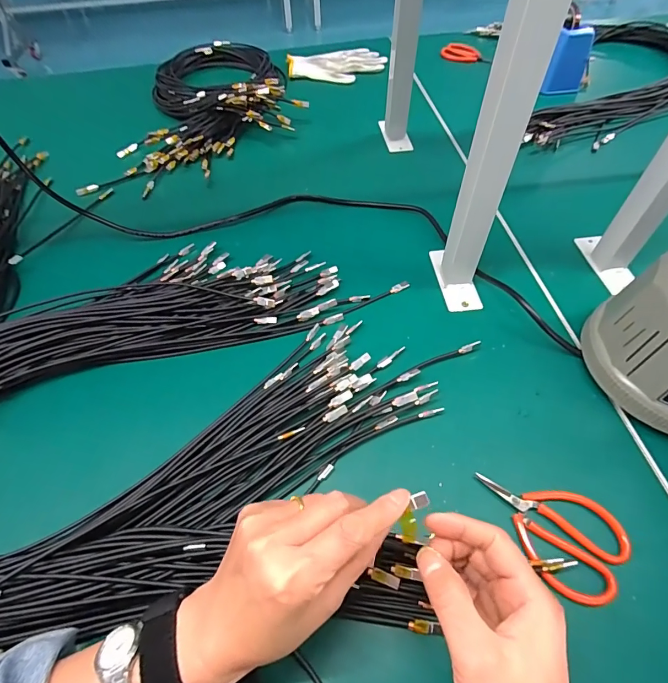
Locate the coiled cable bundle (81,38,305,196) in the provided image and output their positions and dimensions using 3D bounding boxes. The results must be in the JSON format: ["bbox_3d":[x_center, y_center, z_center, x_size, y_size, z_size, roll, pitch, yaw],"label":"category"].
[{"bbox_3d":[-0.209,-0.454,0.736,0.312,0.061,0.524,2,55,4],"label":"coiled cable bundle"}]

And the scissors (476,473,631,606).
[{"bbox_3d":[0.167,0.143,0.316,0.111,0.020,0.071,31,60,24],"label":"scissors"}]

